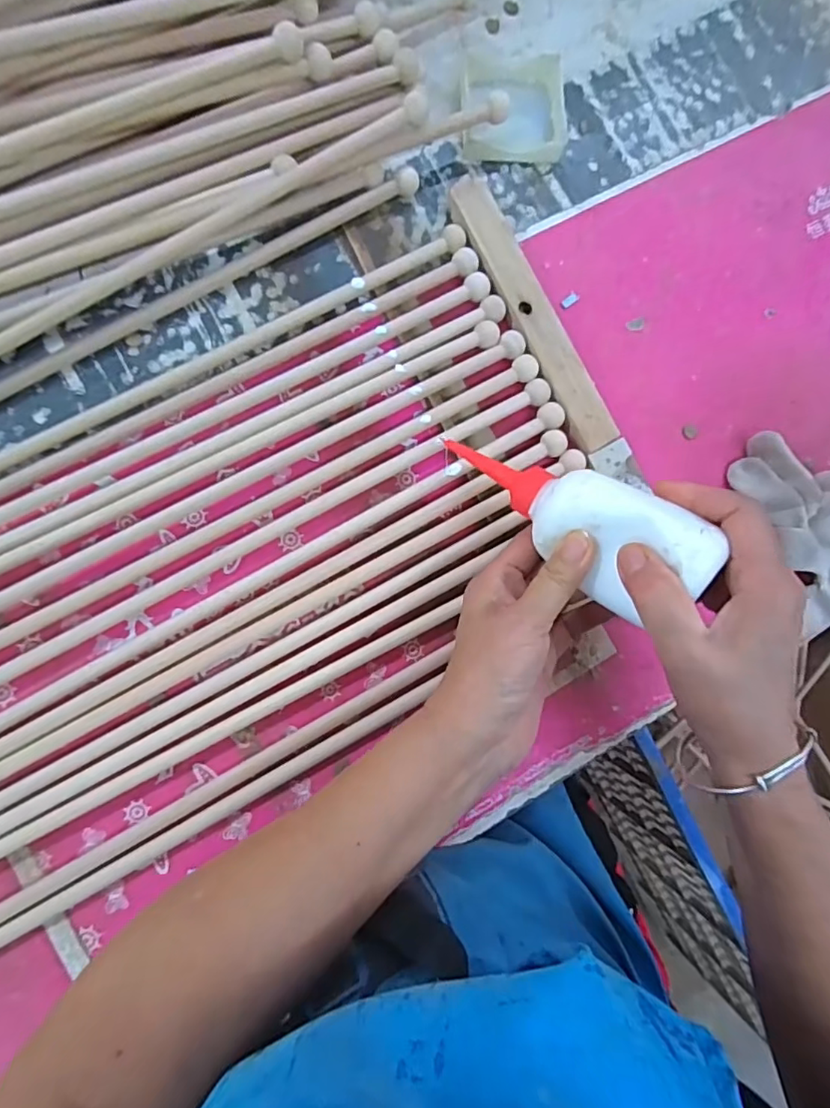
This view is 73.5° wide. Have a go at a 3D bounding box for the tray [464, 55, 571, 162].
[{"bbox_3d":[0.075,-0.333,0.414,0.076,0.020,0.075,-3,86,-8],"label":"tray"}]

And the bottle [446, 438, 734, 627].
[{"bbox_3d":[0.087,-0.019,0.323,0.164,0.043,0.052,31,80,33],"label":"bottle"}]

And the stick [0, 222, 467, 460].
[{"bbox_3d":[-0.259,-0.065,0.348,0.671,0.014,0.017,-29,89,-9],"label":"stick"}]

